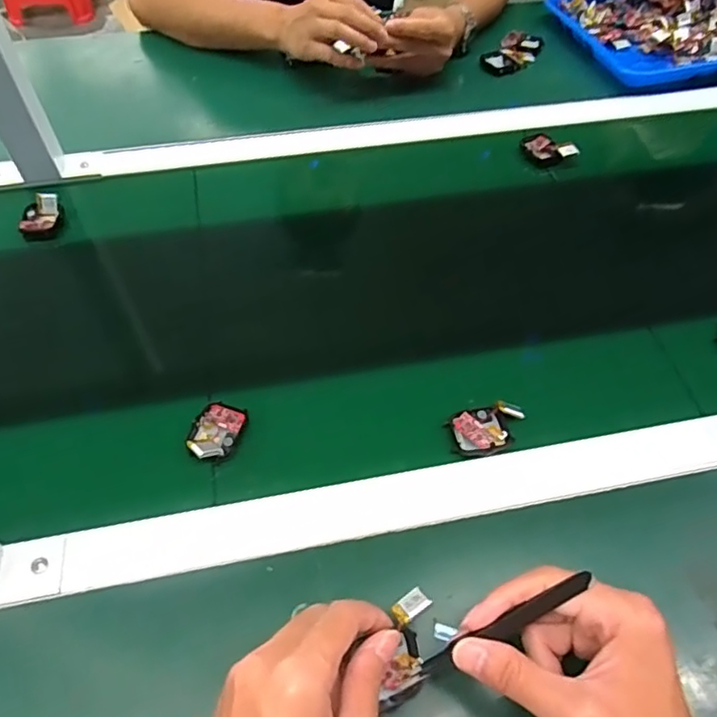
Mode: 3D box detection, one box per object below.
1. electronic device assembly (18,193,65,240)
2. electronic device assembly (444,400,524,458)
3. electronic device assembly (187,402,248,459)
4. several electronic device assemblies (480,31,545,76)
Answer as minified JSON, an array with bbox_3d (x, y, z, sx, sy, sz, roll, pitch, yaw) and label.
[{"bbox_3d":[-0.315,-0.141,0.575,0.038,0.017,0.048,-16,57,-12],"label":"electronic device assembly"},{"bbox_3d":[0.099,0.053,0.443,0.059,0.010,0.038,-16,57,-12],"label":"electronic device assembly"},{"bbox_3d":[-0.109,0.054,0.437,0.036,0.018,0.049,14,56,8],"label":"electronic device assembly"},{"bbox_3d":[0.215,-0.421,0.779,0.107,0.022,0.049,-35,63,-22],"label":"several electronic device assemblies"}]

